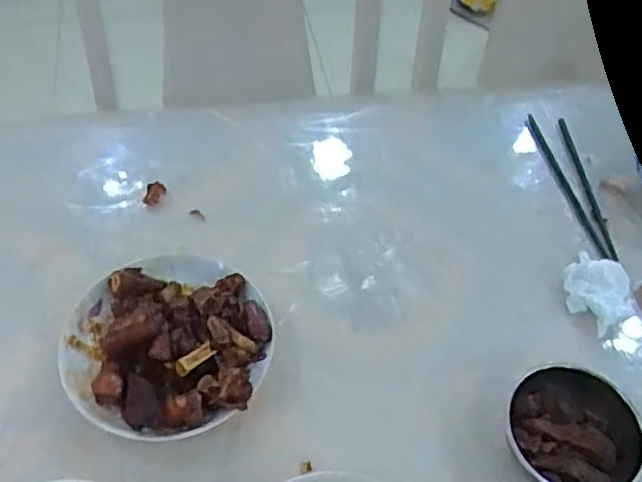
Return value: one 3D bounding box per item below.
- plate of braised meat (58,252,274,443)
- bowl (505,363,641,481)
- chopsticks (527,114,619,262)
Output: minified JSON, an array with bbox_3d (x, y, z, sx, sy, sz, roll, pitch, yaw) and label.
[{"bbox_3d":[-0.123,0.081,0.533,0.159,0.053,0.162,0,52,0],"label":"plate of braised meat"},{"bbox_3d":[0.194,0.152,0.508,0.097,0.051,0.099,0,52,0],"label":"bowl"},{"bbox_3d":[0.274,-0.062,0.699,0.046,0.016,0.219,-3,52,-3],"label":"chopsticks"}]

